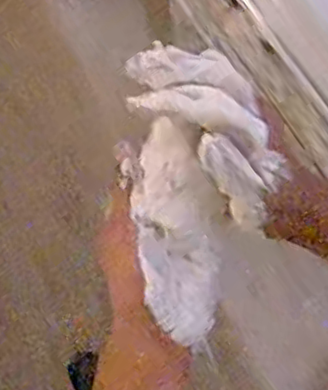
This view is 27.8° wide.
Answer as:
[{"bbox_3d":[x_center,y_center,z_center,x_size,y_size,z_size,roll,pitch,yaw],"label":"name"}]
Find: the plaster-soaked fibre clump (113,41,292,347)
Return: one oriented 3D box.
[{"bbox_3d":[0.020,-0.001,0.415,0.093,0.051,0.173,3,102,2],"label":"plaster-soaked fibre clump"}]

